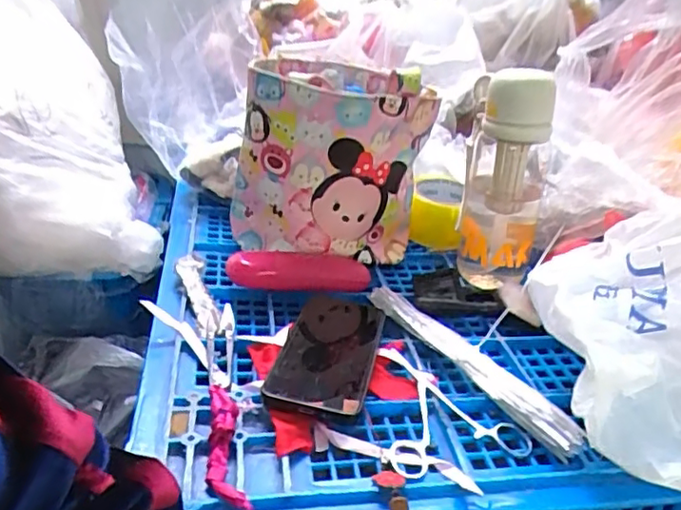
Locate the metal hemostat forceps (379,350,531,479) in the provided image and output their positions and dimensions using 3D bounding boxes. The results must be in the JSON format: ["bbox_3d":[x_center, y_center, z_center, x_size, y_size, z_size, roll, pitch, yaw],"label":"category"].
[{"bbox_3d":[0.075,0.121,0.505,0.112,0.018,0.133,-6,31,-18],"label":"metal hemostat forceps"}]

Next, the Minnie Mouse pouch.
[{"bbox_3d":[-0.014,-0.102,0.682,0.184,0.201,0.143,19,32,25],"label":"Minnie Mouse pouch"}]

